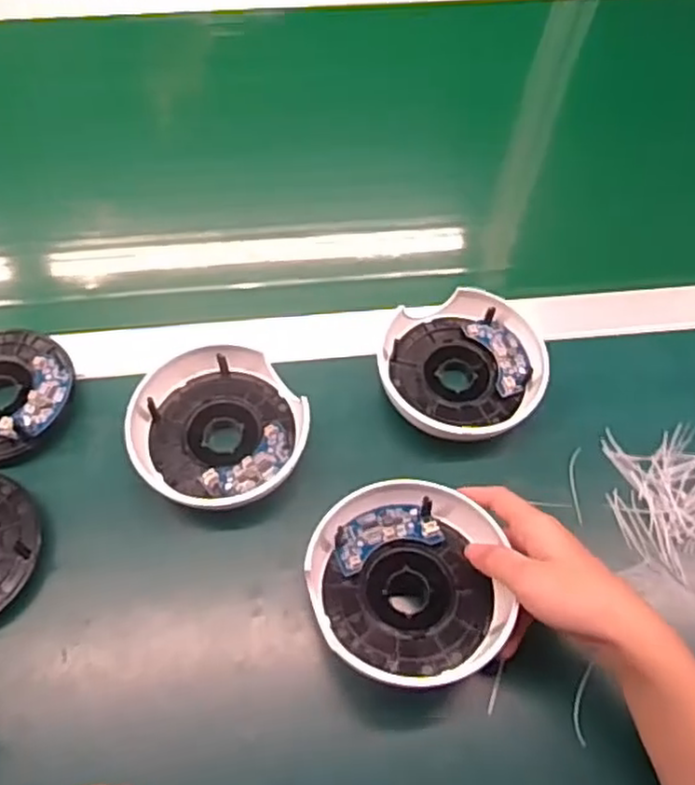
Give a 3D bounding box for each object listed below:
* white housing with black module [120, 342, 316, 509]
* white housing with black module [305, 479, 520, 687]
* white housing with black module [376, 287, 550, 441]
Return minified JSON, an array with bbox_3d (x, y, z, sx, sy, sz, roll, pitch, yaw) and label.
[{"bbox_3d":[-0.085,0.026,0.479,0.113,0.043,0.108,1,61,-2],"label":"white housing with black module"},{"bbox_3d":[0.035,0.112,0.411,0.109,0.041,0.112,-4,60,-4],"label":"white housing with black module"},{"bbox_3d":[0.081,-0.013,0.507,0.117,0.040,0.107,1,61,-2],"label":"white housing with black module"}]

